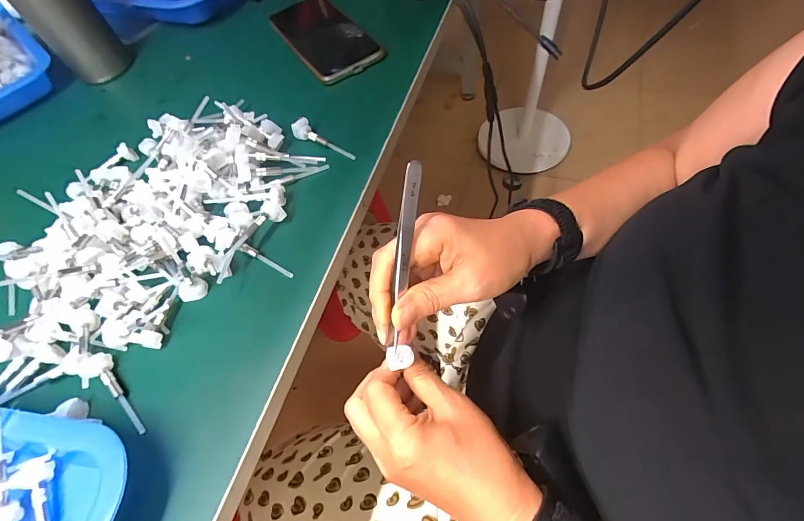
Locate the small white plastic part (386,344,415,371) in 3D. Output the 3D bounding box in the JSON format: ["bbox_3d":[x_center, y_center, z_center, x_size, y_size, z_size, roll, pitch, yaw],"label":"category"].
[{"bbox_3d":[-0.002,0.068,0.274,0.019,0.004,0.015,-5,61,-2],"label":"small white plastic part"}]

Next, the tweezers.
[{"bbox_3d":[0.001,-0.002,0.240,0.009,0.006,0.116,8,103,5],"label":"tweezers"}]

